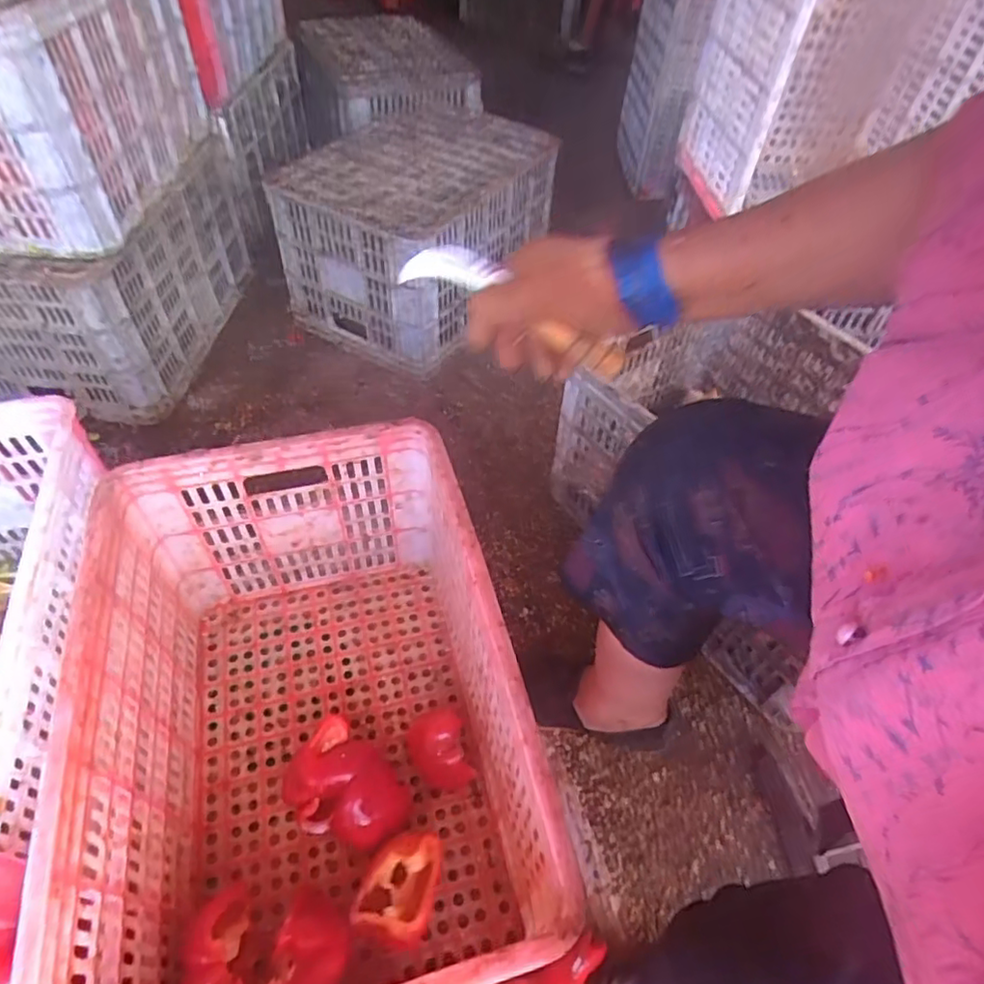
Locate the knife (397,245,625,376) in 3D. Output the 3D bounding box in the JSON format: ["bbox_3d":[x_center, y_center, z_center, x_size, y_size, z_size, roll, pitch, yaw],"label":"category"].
[{"bbox_3d":[0.020,-0.140,0.482,0.183,0.044,0.023,29,52,-7],"label":"knife"}]

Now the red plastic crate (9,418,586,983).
[{"bbox_3d":[-0.174,0.227,0.629,0.347,0.302,0.497,-10,52,-12],"label":"red plastic crate"}]

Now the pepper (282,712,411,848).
[{"bbox_3d":[-0.162,0.323,0.675,0.103,0.068,0.140,-35,61,-28],"label":"pepper"}]

